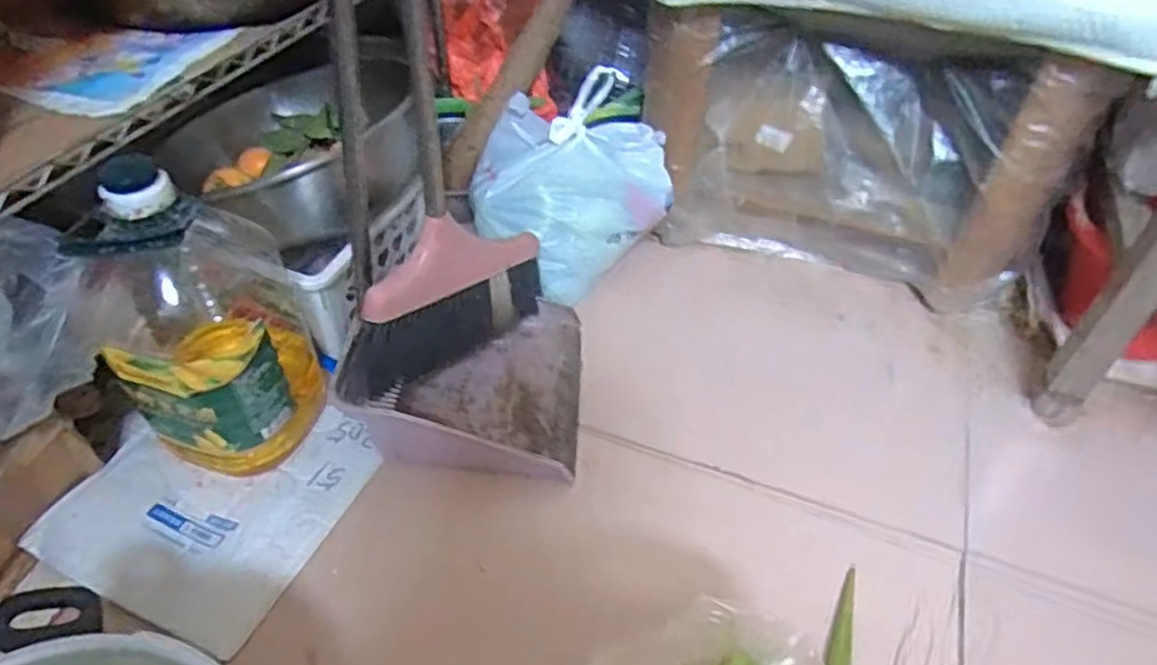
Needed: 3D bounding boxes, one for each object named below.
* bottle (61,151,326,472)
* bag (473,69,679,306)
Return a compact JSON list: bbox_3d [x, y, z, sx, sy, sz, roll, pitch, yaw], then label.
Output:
[{"bbox_3d":[-0.358,-0.013,0.681,0.144,0.334,0.143,1,45,-1],"label":"bottle"},{"bbox_3d":[-0.028,-0.189,0.933,0.220,0.192,0.211,-30,53,-27],"label":"bag"}]

